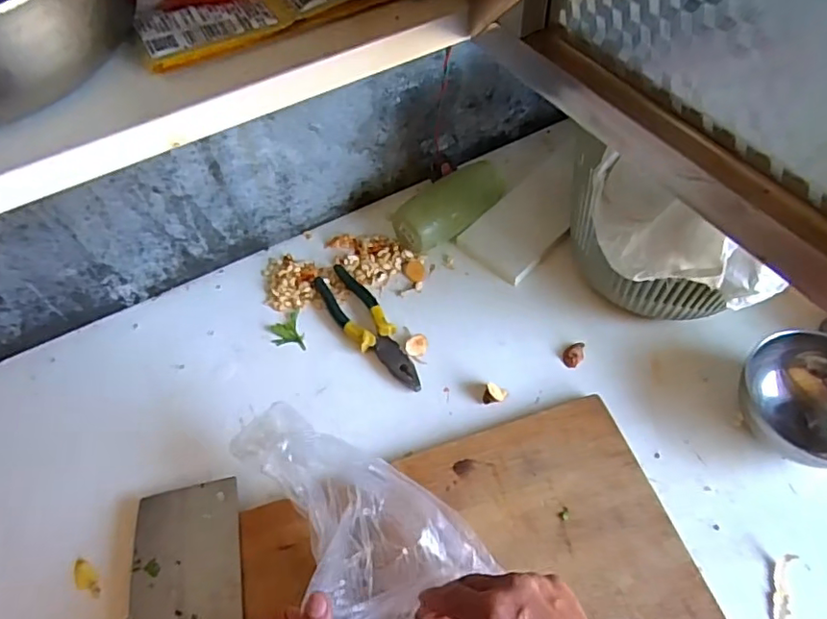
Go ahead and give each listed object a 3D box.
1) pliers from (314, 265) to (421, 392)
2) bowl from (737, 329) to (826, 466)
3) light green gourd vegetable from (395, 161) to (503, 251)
[{"bbox_3d":[-0.054,0.021,0.692,0.054,0.018,0.199,-30,60,-16],"label":"pliers"},{"bbox_3d":[0.401,0.097,0.586,0.144,0.070,0.135,-2,57,2],"label":"bowl"},{"bbox_3d":[0.047,-0.134,0.762,0.151,0.060,0.063,-40,63,-20],"label":"light green gourd vegetable"}]

